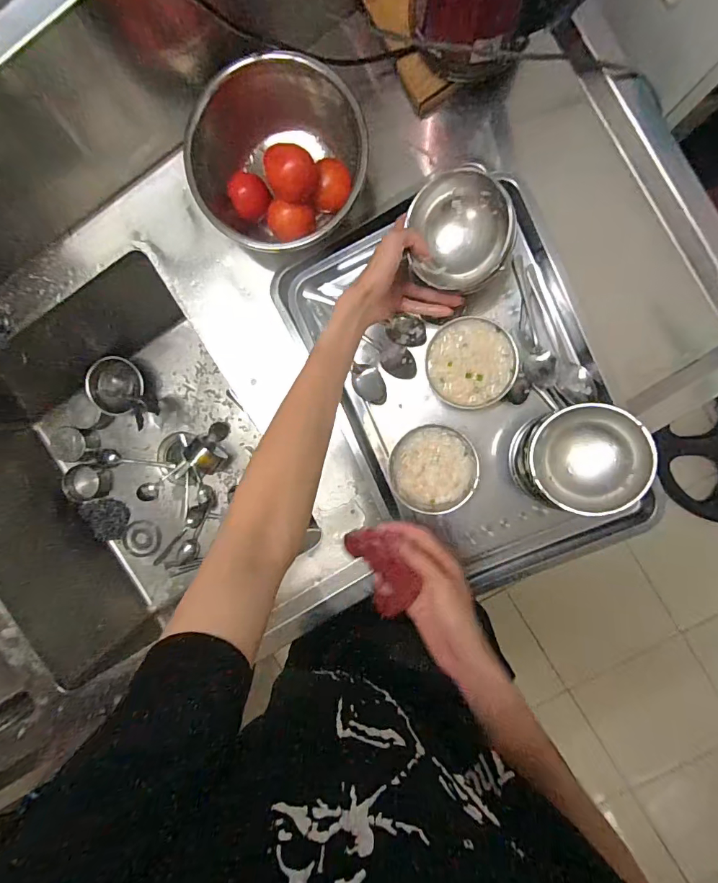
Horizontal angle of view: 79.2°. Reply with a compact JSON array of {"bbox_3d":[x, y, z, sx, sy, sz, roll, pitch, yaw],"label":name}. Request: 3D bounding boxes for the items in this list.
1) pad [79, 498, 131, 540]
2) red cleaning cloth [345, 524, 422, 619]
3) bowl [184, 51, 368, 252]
[{"bbox_3d":[-0.548,0.170,0.939,0.093,0.024,0.091,-5,95,5],"label":"pad"},{"bbox_3d":[0.026,0.137,0.458,0.050,0.023,0.104,-25,106,6],"label":"red cleaning cloth"},{"bbox_3d":[-0.097,-0.351,0.544,0.203,0.103,0.193,0,95,4],"label":"bowl"}]

